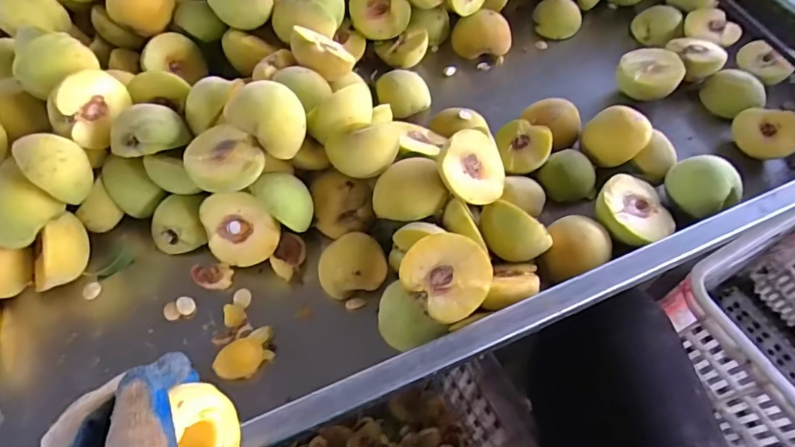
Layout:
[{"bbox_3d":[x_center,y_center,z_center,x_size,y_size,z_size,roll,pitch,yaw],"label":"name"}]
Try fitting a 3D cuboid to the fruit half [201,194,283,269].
[{"bbox_3d":[-0.131,0.000,0.435,0.062,0.065,0.031,-15,17,10],"label":"fruit half"}]

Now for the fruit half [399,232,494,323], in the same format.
[{"bbox_3d":[0.036,0.042,0.384,0.056,0.041,0.064,-39,67,-24],"label":"fruit half"}]

